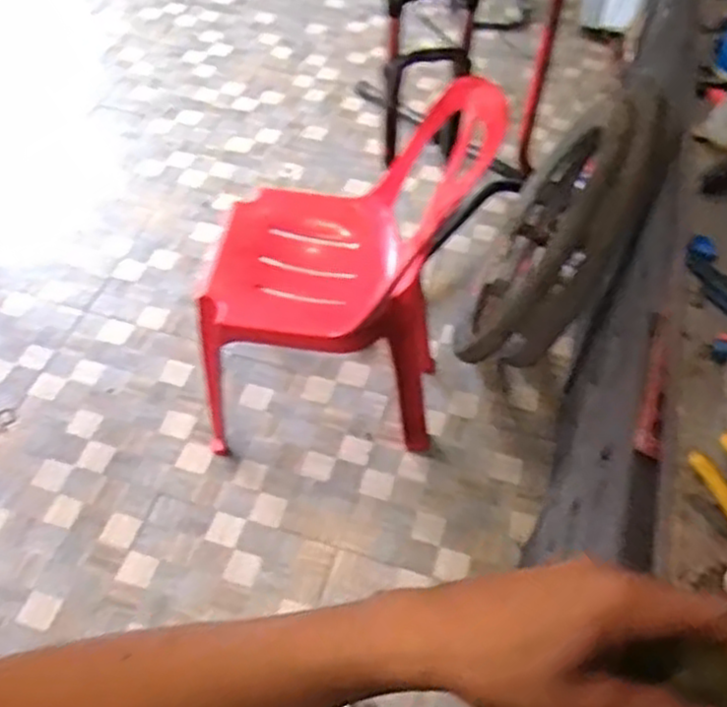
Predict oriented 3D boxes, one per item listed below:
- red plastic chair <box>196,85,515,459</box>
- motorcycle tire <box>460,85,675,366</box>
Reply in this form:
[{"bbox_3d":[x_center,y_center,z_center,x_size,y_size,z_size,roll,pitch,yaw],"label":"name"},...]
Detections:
[{"bbox_3d":[-0.053,-0.148,1.530,0.531,0.744,0.379,0,53,-3],"label":"red plastic chair"},{"bbox_3d":[0.422,-0.260,1.727,0.165,0.637,0.608,26,8,-12],"label":"motorcycle tire"}]

